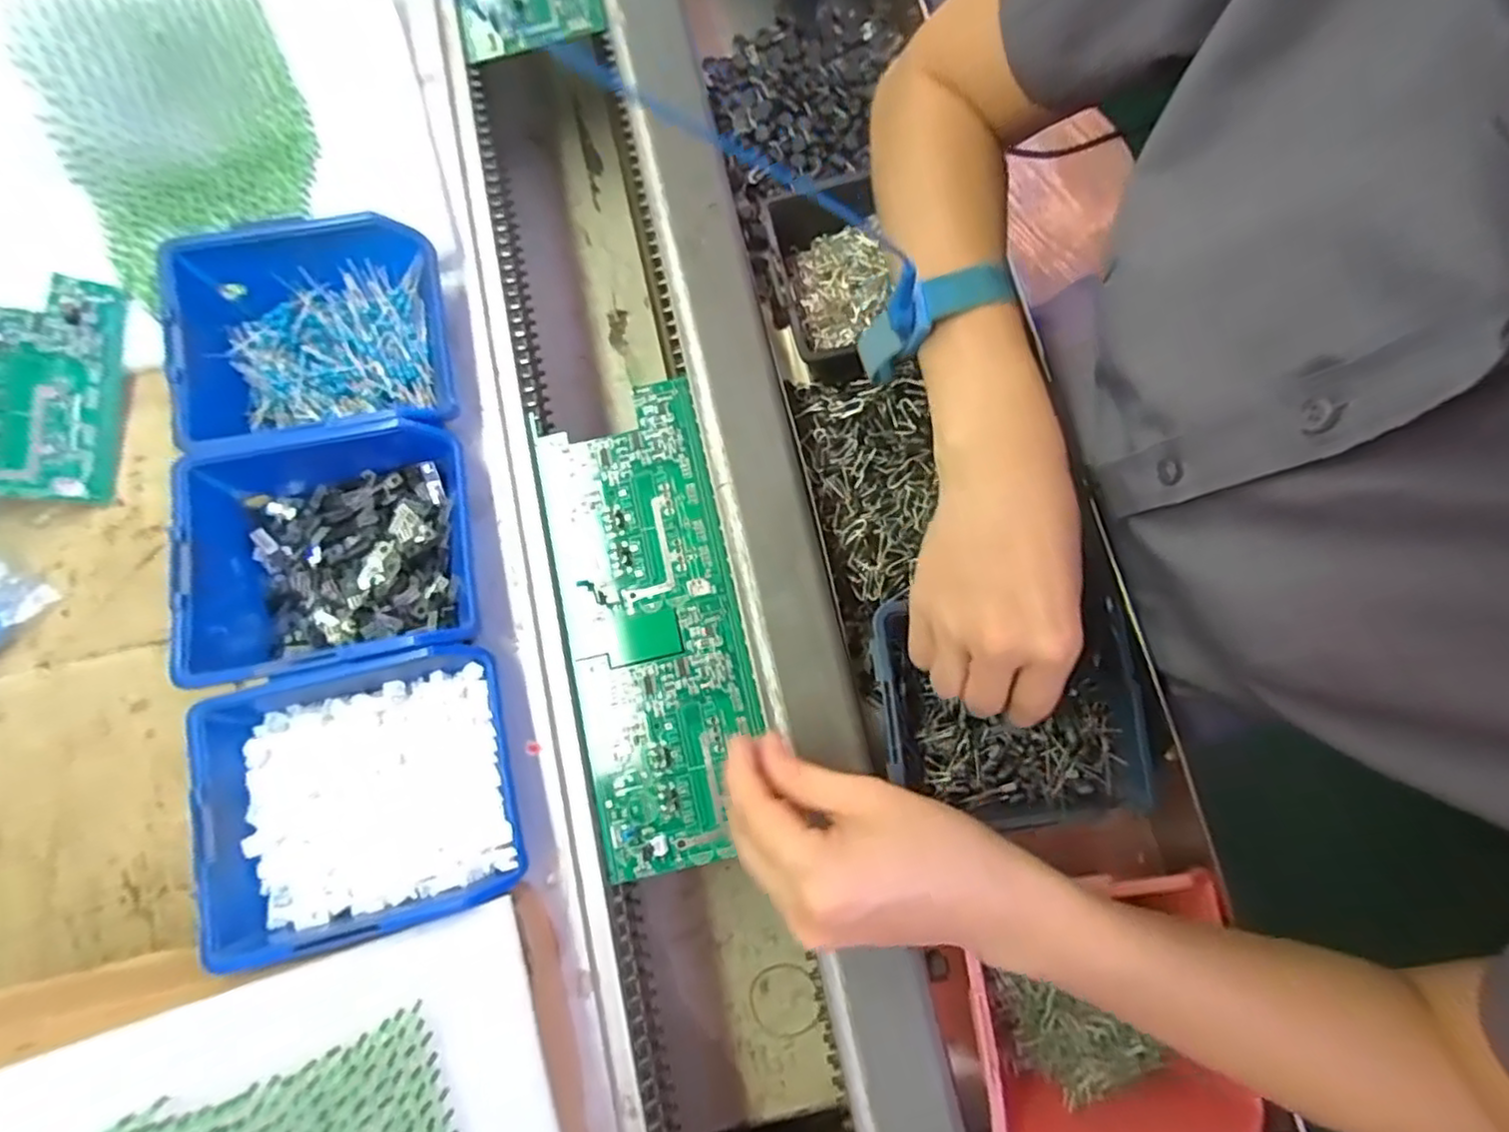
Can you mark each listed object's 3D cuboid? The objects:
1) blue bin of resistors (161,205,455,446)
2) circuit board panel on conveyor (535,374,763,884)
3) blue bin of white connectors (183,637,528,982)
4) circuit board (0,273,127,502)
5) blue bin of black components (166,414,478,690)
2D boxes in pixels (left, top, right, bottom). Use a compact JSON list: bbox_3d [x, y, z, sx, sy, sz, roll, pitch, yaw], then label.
[{"bbox_3d":[-0.240,-0.122,0.370,0.129,0.049,0.120,-12,79,-2],"label":"blue bin of resistors"},{"bbox_3d":[-0.057,0.028,0.371,0.095,0.007,0.256,-13,79,-3],"label":"circuit board panel on conveyor"},{"bbox_3d":[-0.182,0.108,0.321,0.129,0.050,0.118,-14,79,-2],"label":"blue bin of white connectors"},{"bbox_3d":[-0.419,-0.104,0.373,0.094,0.007,0.129,4,81,-39],"label":"circuit board"},{"bbox_3d":[-0.221,-0.005,0.349,0.140,0.055,0.121,-12,79,-2],"label":"blue bin of black components"}]

